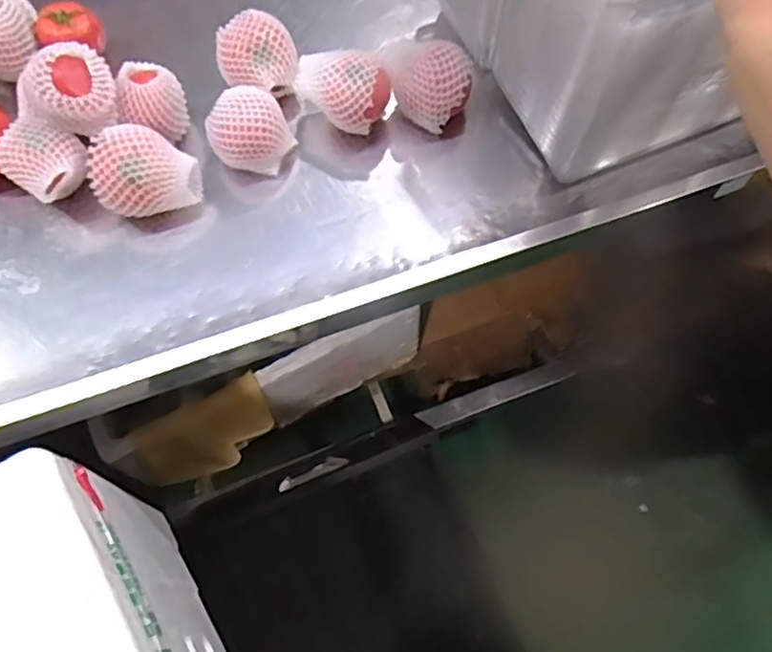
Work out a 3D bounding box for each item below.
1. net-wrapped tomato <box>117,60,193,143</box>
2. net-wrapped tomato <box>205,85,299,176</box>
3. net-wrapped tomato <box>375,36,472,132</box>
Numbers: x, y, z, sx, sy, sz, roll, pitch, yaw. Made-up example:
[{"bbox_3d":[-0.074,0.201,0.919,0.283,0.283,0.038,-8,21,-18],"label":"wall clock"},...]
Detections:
[{"bbox_3d":[-0.249,-0.238,0.688,0.059,0.072,0.058,-3,66,1],"label":"net-wrapped tomato"},{"bbox_3d":[-0.145,-0.201,0.682,0.088,0.067,0.073,-21,67,-7],"label":"net-wrapped tomato"},{"bbox_3d":[0.045,-0.271,0.715,0.082,0.083,0.103,-26,67,-9],"label":"net-wrapped tomato"}]

